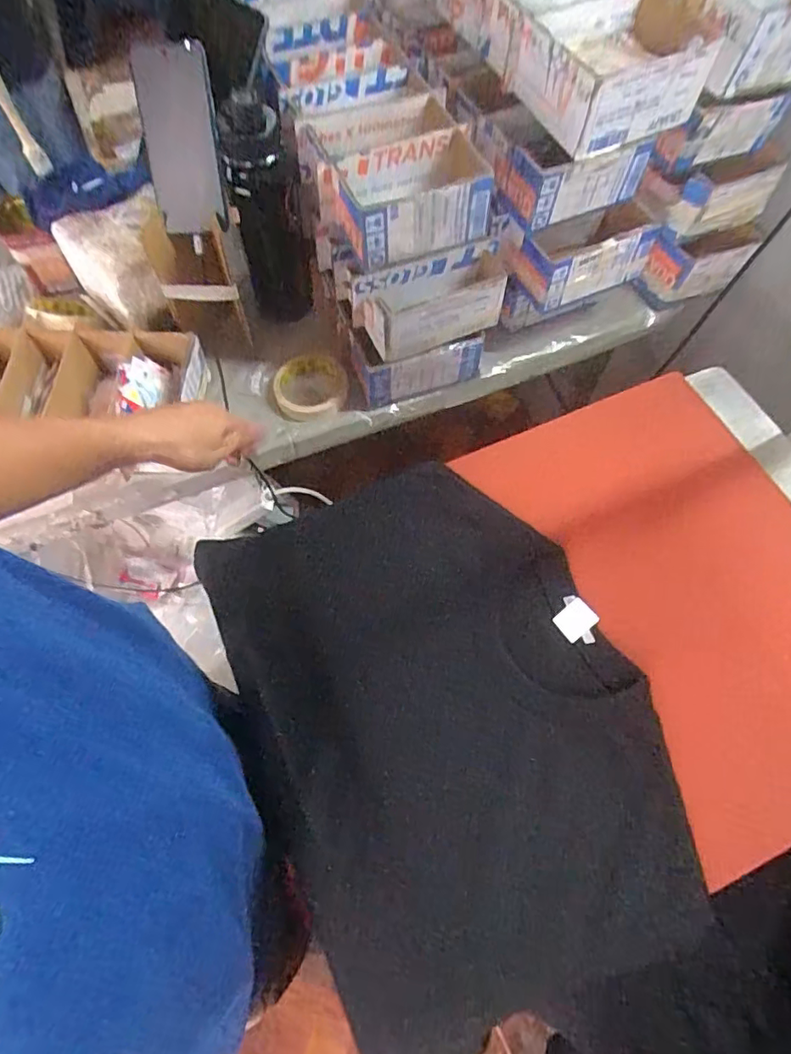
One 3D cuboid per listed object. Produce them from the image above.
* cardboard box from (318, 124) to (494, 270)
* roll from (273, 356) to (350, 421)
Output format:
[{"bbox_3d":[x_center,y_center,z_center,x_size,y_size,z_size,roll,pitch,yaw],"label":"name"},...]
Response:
[{"bbox_3d":[0.020,-0.362,0.639,0.181,0.073,0.098,-20,66,-10],"label":"cardboard box"},{"bbox_3d":[-0.112,-0.186,0.764,0.091,0.033,0.107,12,65,5],"label":"roll"}]

